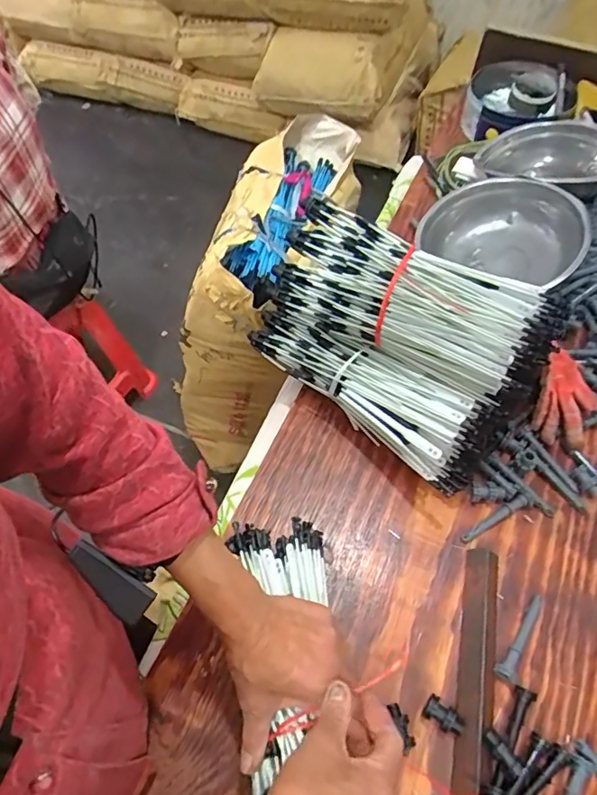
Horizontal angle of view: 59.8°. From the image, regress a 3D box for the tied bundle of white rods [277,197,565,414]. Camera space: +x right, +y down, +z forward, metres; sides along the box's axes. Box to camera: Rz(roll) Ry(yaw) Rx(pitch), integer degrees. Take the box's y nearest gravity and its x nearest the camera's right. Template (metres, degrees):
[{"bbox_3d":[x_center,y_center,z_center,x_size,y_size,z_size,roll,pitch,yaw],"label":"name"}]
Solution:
[{"bbox_3d":[0.117,-0.112,0.591,0.314,0.097,0.113,29,64,15],"label":"tied bundle of white rods"}]

